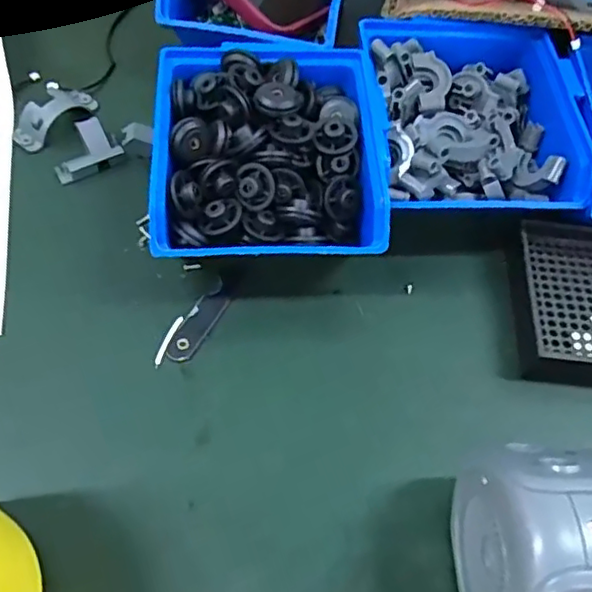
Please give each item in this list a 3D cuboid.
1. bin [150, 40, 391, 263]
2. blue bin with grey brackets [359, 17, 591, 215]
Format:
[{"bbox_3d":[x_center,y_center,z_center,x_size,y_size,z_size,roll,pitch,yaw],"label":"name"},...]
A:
[{"bbox_3d":[-0.016,-0.075,0.339,0.115,0.074,0.135,-2,58,-5],"label":"bin"},{"bbox_3d":[0.098,-0.100,0.360,0.121,0.051,0.127,4,58,-1],"label":"blue bin with grey brackets"}]

